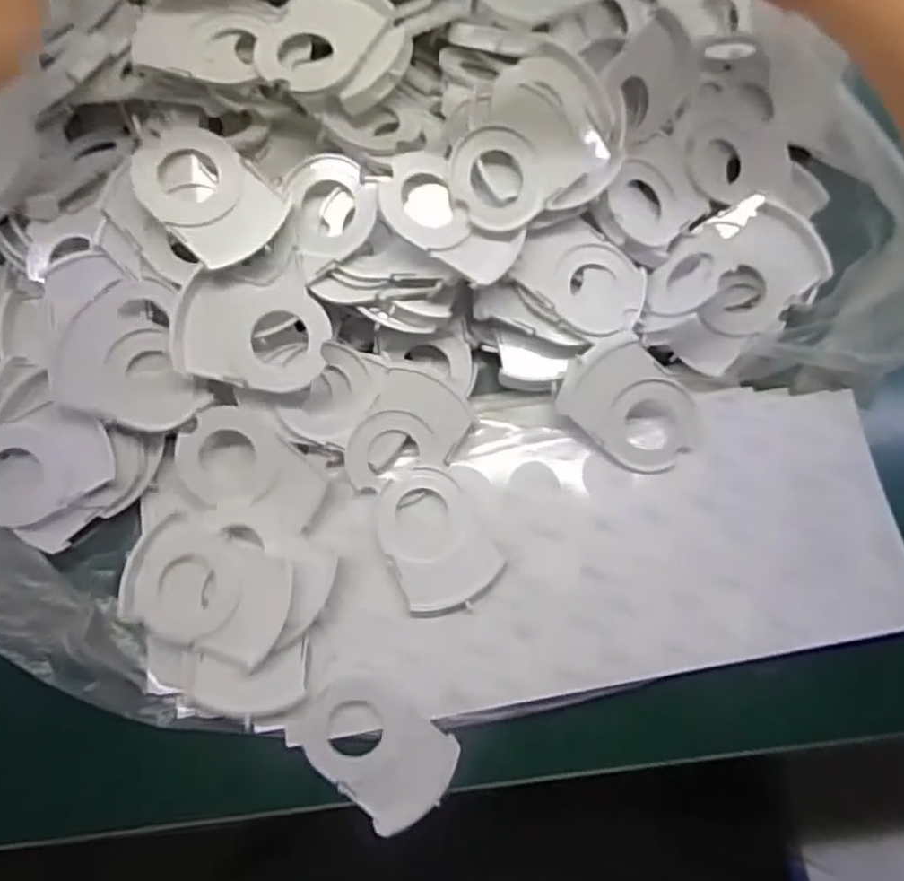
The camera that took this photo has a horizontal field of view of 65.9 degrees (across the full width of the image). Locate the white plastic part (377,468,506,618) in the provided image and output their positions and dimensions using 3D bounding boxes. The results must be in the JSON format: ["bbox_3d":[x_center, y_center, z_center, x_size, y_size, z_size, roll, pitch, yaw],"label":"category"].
[{"bbox_3d":[-0.010,0.054,0.384,0.055,0.004,0.078,-24,77,-7],"label":"white plastic part"}]

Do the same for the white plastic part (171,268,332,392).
[{"bbox_3d":[-0.104,-0.059,0.365,0.078,0.010,0.060,11,91,-6],"label":"white plastic part"}]

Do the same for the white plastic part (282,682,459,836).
[{"bbox_3d":[-0.038,0.160,0.362,0.079,0.006,0.057,42,83,4],"label":"white plastic part"}]

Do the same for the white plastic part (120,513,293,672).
[{"bbox_3d":[-0.131,0.076,0.365,0.081,0.011,0.064,23,76,4],"label":"white plastic part"}]

